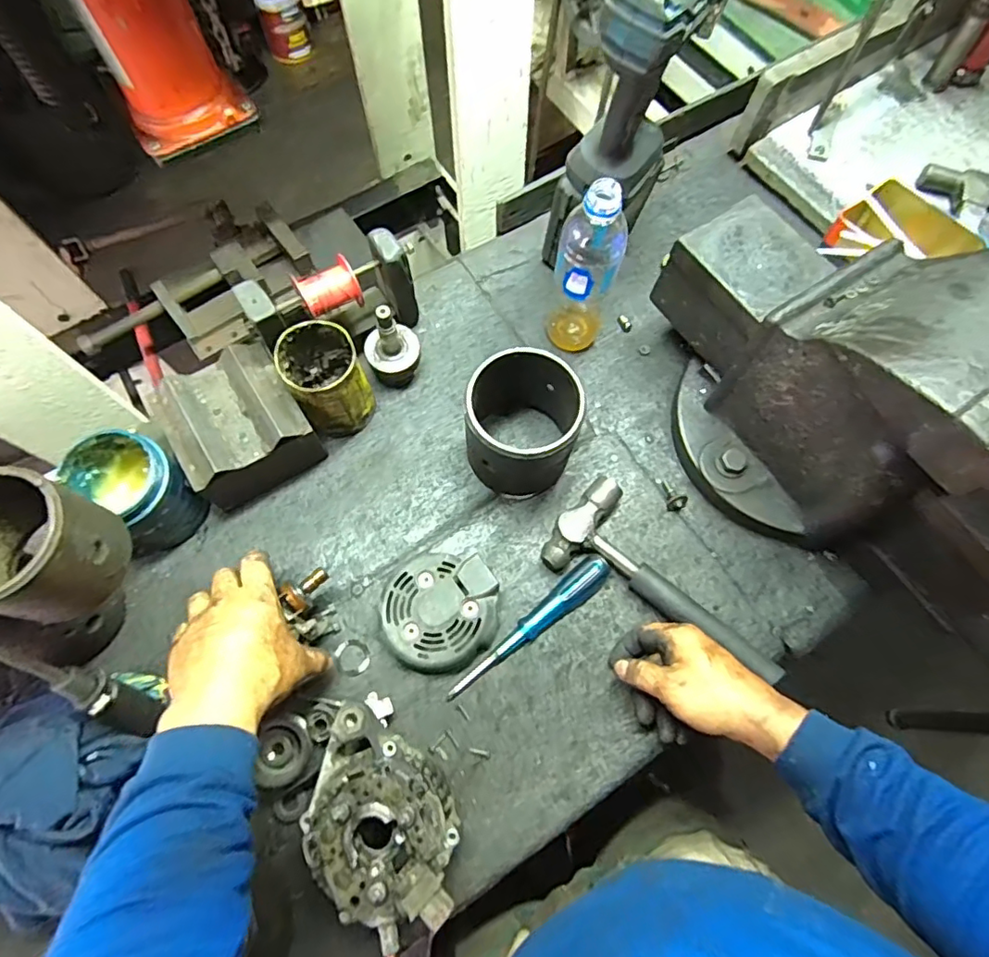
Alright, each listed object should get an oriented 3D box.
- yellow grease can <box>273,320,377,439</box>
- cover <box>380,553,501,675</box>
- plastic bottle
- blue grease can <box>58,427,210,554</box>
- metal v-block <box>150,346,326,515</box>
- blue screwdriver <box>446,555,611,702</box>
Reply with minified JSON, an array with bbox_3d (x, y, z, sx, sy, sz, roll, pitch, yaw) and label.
[{"bbox_3d":[-0.169,-0.097,0.577,0.071,0.113,0.074,0,69,0],"label":"yellow grease can"},{"bbox_3d":[-0.050,0.127,0.544,0.109,0.033,0.105,-24,71,-9],"label":"cover"},{"bbox_3d":[0.095,-0.212,0.573,0.062,0.210,0.075,21,71,7],"label":"plastic bottle"},{"bbox_3d":[-0.340,0.014,0.538,0.089,0.097,0.095,0,69,0],"label":"blue grease can"},{"bbox_3d":[-0.256,-0.051,0.568,0.122,0.093,0.121,-30,72,-11],"label":"metal v-block"},{"bbox_3d":[0.036,0.145,0.541,0.193,0.028,0.026,-39,74,-13],"label":"blue screwdriver"}]

